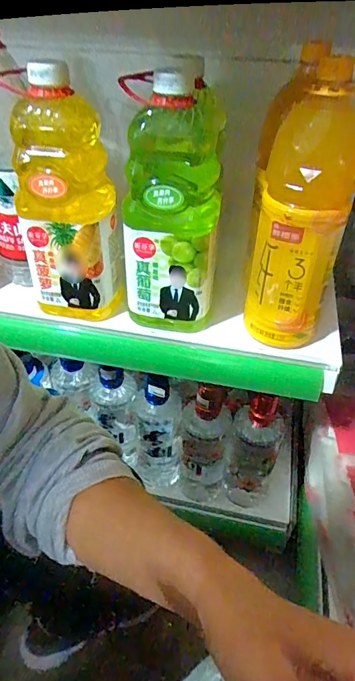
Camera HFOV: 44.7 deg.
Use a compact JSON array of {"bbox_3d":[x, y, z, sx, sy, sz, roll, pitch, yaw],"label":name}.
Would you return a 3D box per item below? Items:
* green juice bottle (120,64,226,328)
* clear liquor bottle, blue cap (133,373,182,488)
[{"bbox_3d":[-0.005,-0.153,0.499,0.103,0.276,0.105,5,40,5],"label":"green juice bottle"},{"bbox_3d":[-0.030,0.141,0.657,0.068,0.187,0.058,2,40,1],"label":"clear liquor bottle, blue cap"}]

